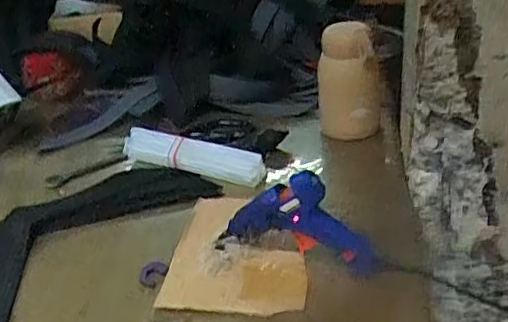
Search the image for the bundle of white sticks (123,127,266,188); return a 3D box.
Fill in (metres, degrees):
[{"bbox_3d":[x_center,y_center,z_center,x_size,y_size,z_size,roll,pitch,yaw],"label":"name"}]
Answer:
[{"bbox_3d":[-0.075,-0.007,0.708,0.195,0.035,0.033,11,33,25],"label":"bundle of white sticks"}]

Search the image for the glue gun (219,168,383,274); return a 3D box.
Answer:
[{"bbox_3d":[0.034,0.053,0.522,0.150,0.089,0.025,5,31,17],"label":"glue gun"}]

